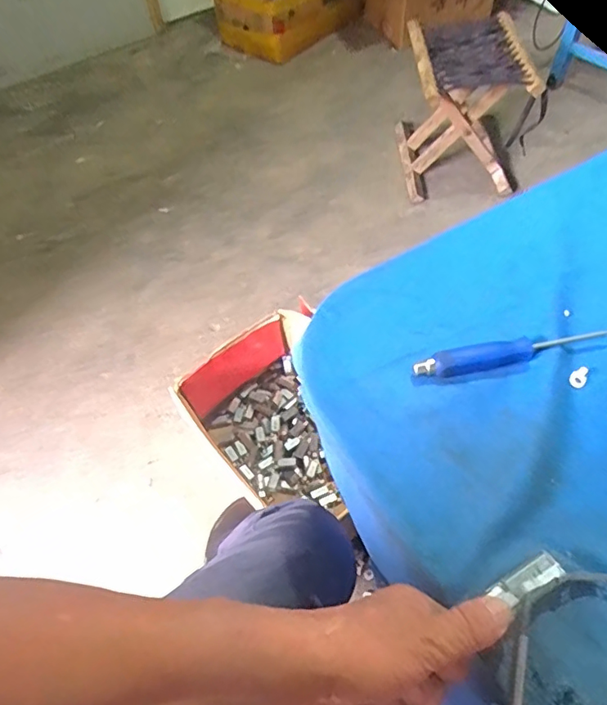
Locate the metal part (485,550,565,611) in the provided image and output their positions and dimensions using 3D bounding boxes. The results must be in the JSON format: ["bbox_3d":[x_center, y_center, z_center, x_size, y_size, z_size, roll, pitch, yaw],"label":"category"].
[{"bbox_3d":[0.134,0.138,0.317,0.044,0.013,0.020,-26,59,-6],"label":"metal part"}]

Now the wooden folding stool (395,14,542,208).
[{"bbox_3d":[0.412,-0.641,1.401,0.280,0.305,0.323,-6,58,0],"label":"wooden folding stool"}]

